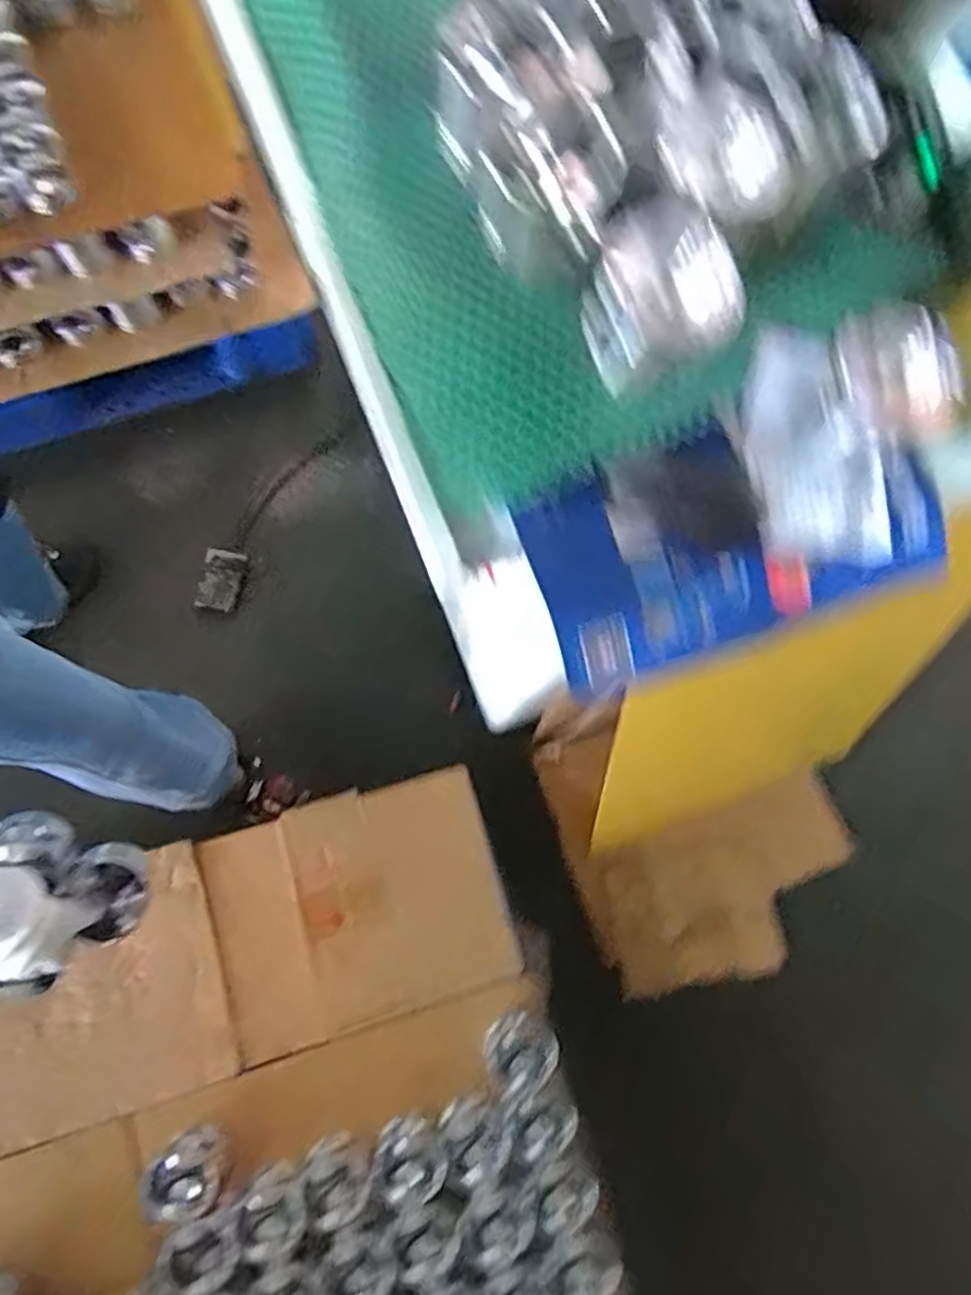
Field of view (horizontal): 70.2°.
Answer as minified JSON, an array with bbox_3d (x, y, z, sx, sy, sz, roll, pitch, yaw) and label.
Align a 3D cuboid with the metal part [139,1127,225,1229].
[{"bbox_3d":[-0.360,0.636,0.828,0.081,0.031,0.095,42,77,6],"label":"metal part"}]

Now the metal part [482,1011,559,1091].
[{"bbox_3d":[0.044,0.522,0.893,0.088,0.034,0.083,1,77,-4],"label":"metal part"}]

